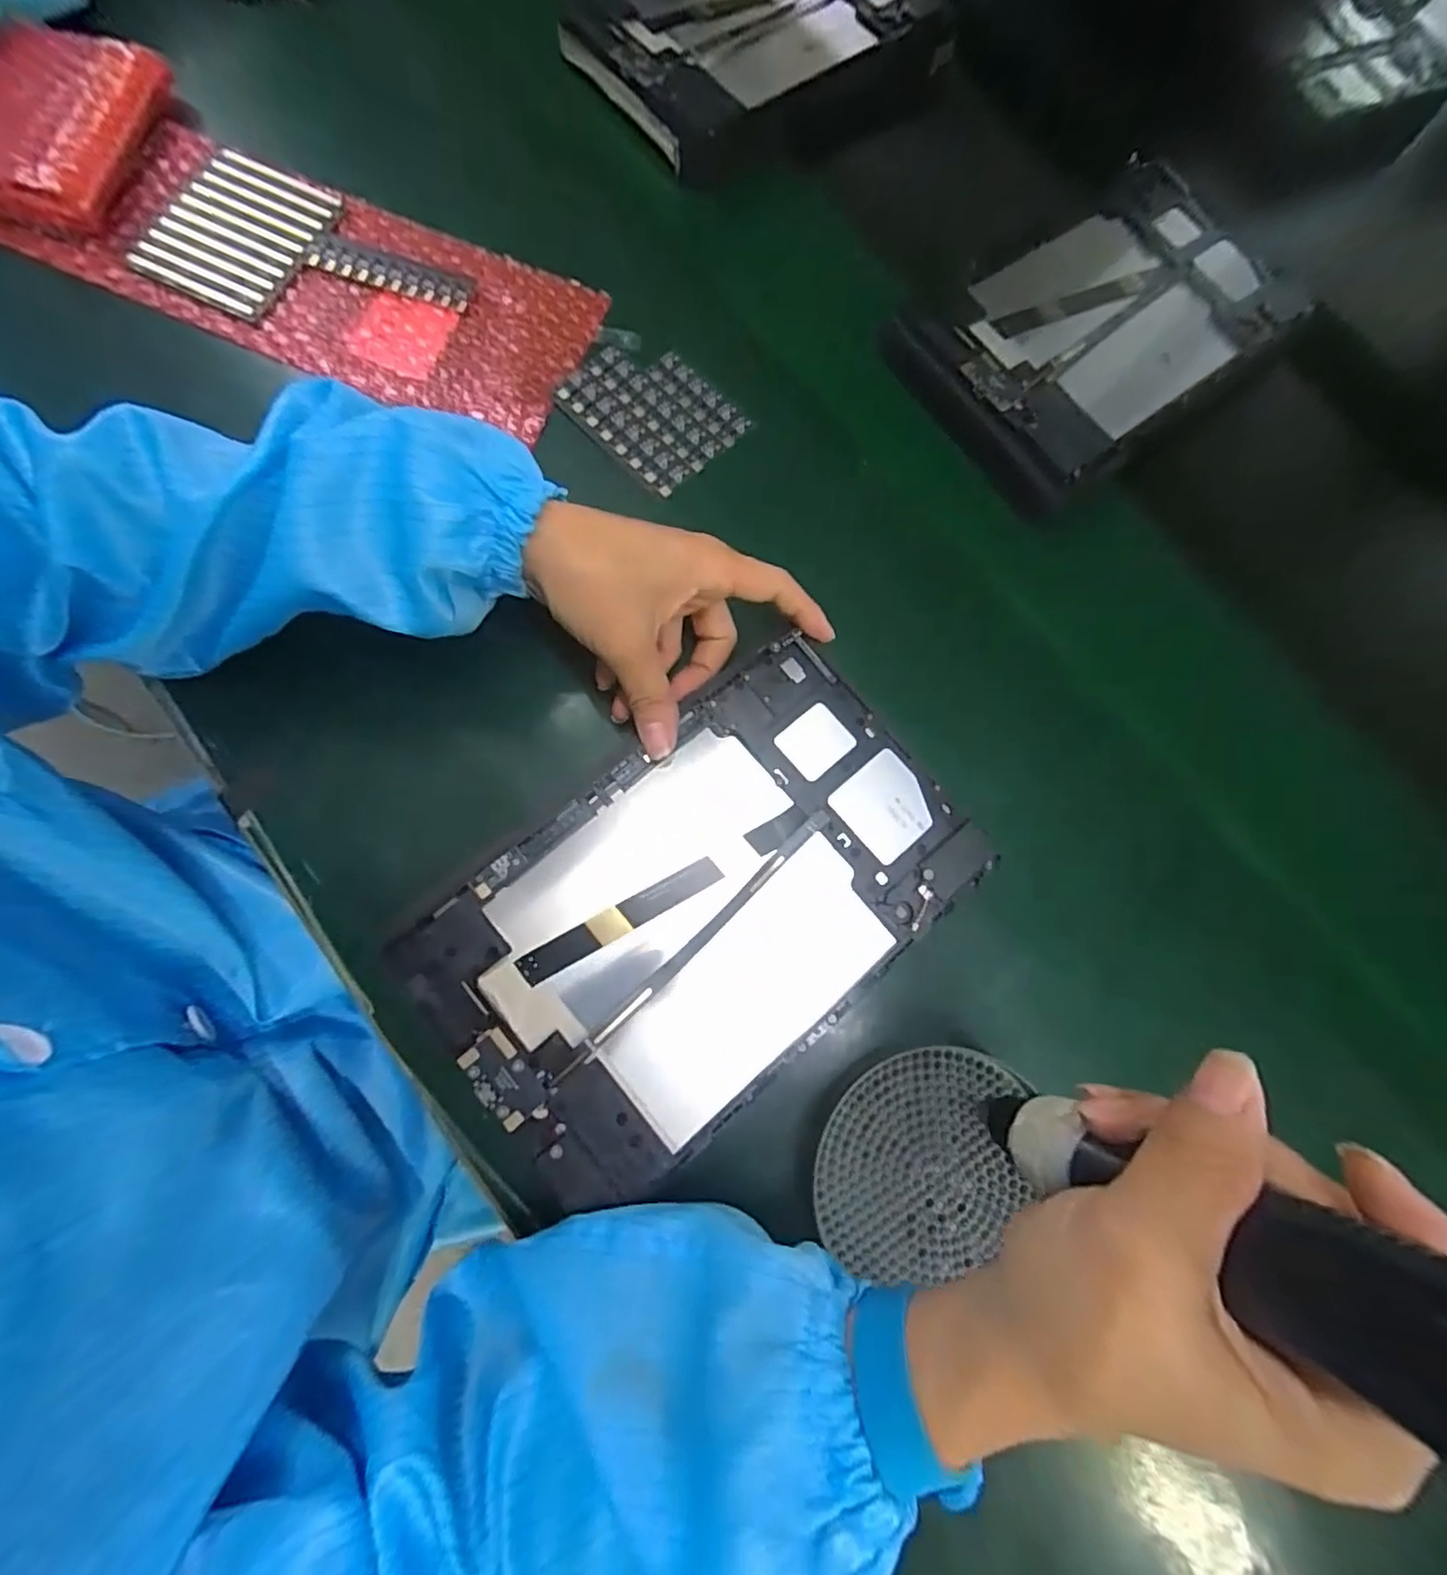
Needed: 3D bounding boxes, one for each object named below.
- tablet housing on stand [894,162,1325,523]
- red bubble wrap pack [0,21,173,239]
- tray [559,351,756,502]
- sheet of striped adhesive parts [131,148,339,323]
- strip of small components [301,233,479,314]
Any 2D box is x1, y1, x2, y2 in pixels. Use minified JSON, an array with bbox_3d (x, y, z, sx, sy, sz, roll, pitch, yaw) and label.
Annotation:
[{"bbox_3d":[0.237,-0.290,0.396,0.264,0.020,0.147,-41,82,-13],"label":"tablet housing on stand"},{"bbox_3d":[-0.403,-0.391,0.378,0.107,0.036,0.132,12,75,-2],"label":"red bubble wrap pack"},{"bbox_3d":[-0.042,-0.222,0.371,0.072,0.010,0.094,-43,83,-14],"label":"tray"},{"bbox_3d":[-0.293,-0.332,0.378,0.097,0.011,0.097,23,75,1],"label":"sheet of striped adhesive parts"},{"bbox_3d":[-0.199,-0.309,0.379,0.102,0.006,0.026,15,75,-1],"label":"strip of small components"}]

